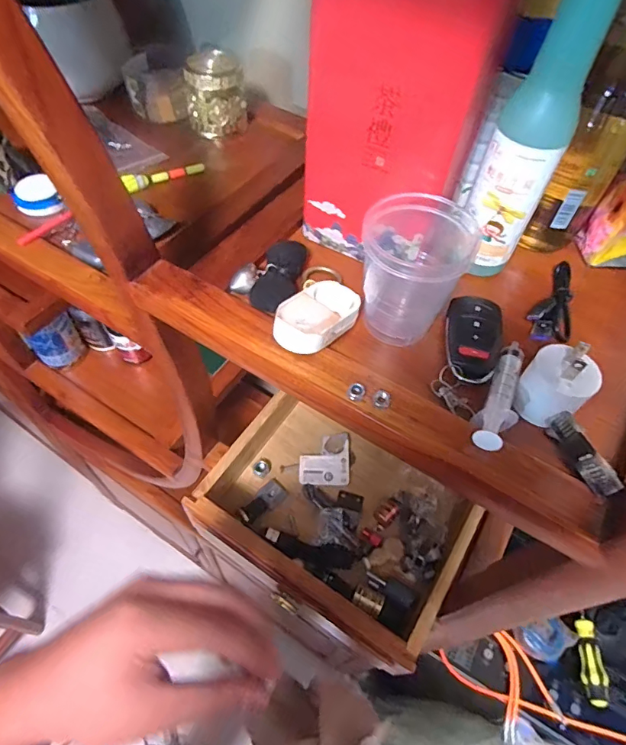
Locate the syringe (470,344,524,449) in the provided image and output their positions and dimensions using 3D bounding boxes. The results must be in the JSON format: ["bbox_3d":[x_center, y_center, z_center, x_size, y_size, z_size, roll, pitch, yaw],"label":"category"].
[{"bbox_3d":[0.110,0.010,0.264,0.019,0.010,0.081,27,58,15],"label":"syringe"}]

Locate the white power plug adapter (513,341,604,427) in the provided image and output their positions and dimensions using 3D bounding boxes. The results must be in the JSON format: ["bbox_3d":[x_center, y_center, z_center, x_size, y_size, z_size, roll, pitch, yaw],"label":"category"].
[{"bbox_3d":[0.134,0.004,0.253,0.032,0.045,0.033,2,55,-3],"label":"white power plug adapter"}]

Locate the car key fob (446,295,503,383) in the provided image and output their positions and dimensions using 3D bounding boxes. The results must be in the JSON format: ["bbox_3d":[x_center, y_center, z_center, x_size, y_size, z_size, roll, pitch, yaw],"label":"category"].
[{"bbox_3d":[0.102,-0.023,0.290,0.034,0.012,0.061,9,55,2],"label":"car key fob"}]

